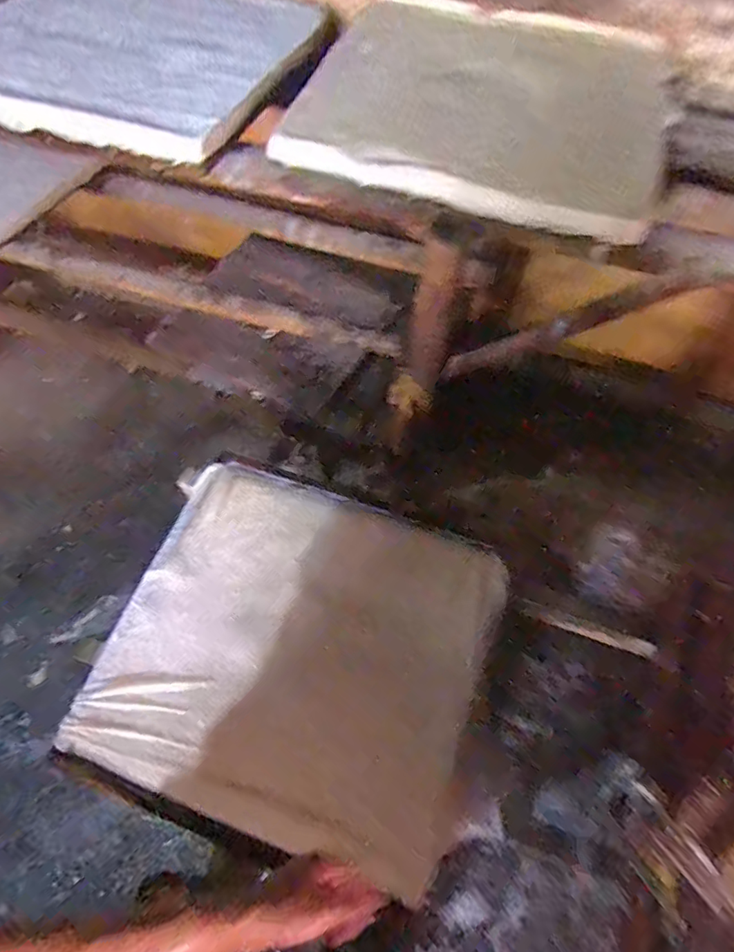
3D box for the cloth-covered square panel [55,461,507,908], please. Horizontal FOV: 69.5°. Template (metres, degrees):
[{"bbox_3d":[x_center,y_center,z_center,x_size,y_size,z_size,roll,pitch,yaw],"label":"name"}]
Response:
[{"bbox_3d":[-0.099,0.282,0.872,0.573,0.055,0.521,24,69,-3],"label":"cloth-covered square panel"}]

